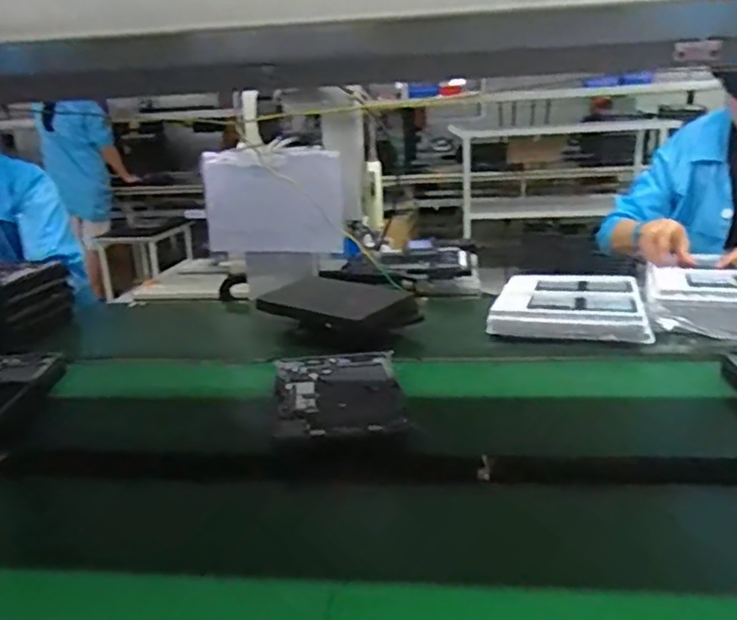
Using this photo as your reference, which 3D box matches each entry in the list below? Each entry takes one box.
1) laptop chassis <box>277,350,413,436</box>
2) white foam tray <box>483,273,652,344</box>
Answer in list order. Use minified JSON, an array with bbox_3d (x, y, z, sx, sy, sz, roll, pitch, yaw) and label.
[{"bbox_3d":[-0.040,0.113,0.869,0.163,0.021,0.243,-4,17,-5],"label":"laptop chassis"},{"bbox_3d":[0.366,-0.012,1.181,0.259,0.046,0.303,3,18,19],"label":"white foam tray"}]

